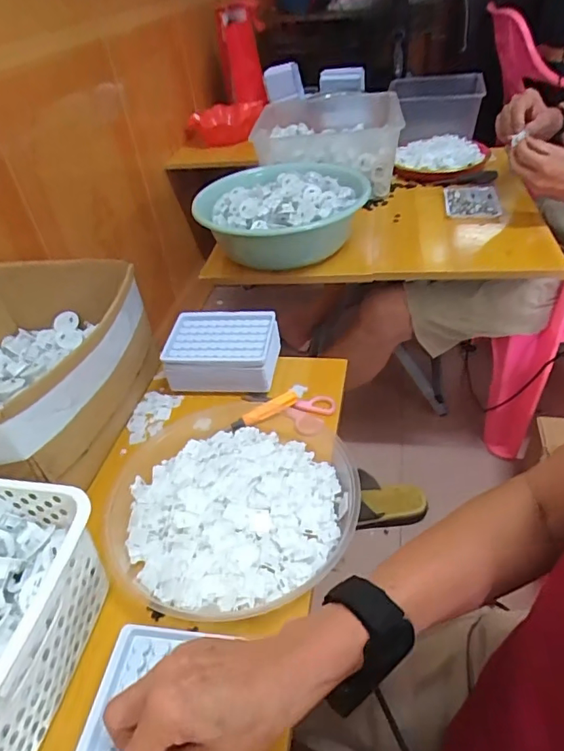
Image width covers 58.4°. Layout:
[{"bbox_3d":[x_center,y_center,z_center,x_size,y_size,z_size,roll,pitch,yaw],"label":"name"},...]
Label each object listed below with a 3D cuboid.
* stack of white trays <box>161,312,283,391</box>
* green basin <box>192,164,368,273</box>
[{"bbox_3d":[-0.074,-0.032,0.646,0.137,0.056,0.096,0,41,8],"label":"stack of white trays"},{"bbox_3d":[0.002,-0.276,0.878,0.264,0.104,0.268,-4,40,3],"label":"green basin"}]

